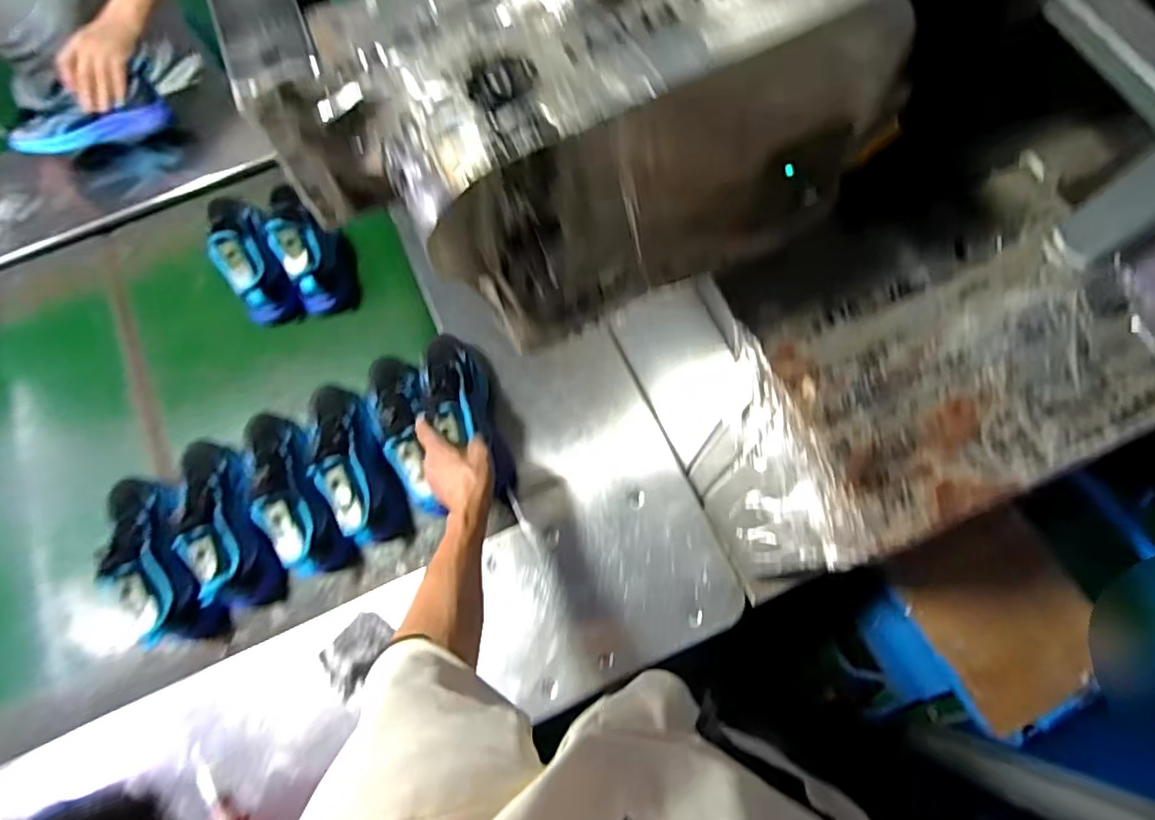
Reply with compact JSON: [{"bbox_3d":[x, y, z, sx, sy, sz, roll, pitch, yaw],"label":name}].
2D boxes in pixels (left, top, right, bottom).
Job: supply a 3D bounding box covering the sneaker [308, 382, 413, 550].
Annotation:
[{"bbox_3d":[-0.337,0.066,0.869,0.091,0.135,0.259,-25,73,-7],"label":"sneaker"}]

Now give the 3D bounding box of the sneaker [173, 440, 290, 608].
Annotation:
[{"bbox_3d":[-0.517,0.150,0.852,0.091,0.140,0.267,-24,73,-6],"label":"sneaker"}]

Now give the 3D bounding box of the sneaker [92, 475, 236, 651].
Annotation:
[{"bbox_3d":[-0.590,0.201,0.835,0.094,0.127,0.259,-23,73,-6],"label":"sneaker"}]

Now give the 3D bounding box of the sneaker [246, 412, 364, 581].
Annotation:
[{"bbox_3d":[-0.423,0.109,0.863,0.091,0.122,0.272,-31,74,-8],"label":"sneaker"}]

